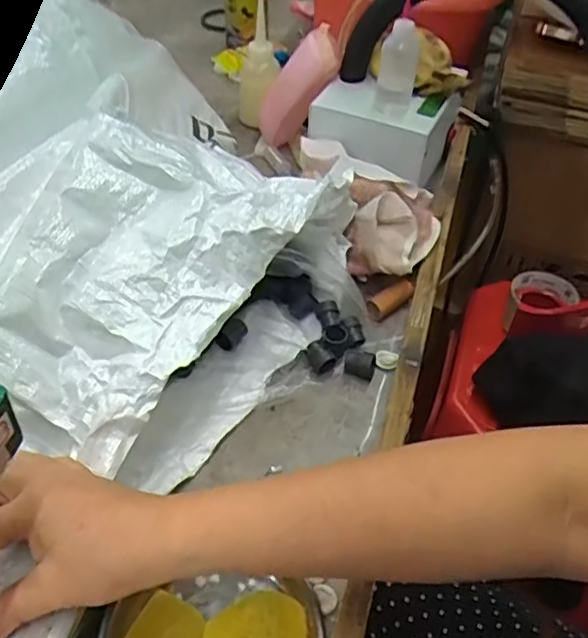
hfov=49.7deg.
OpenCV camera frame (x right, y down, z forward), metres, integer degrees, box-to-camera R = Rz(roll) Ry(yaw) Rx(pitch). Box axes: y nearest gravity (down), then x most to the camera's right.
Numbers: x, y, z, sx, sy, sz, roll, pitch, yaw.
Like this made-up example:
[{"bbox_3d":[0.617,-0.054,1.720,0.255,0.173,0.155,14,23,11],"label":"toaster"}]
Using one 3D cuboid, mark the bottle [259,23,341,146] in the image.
[{"bbox_3d":[0.005,-0.274,0.753,0.064,0.162,0.043,48,52,-2],"label":"bottle"}]

